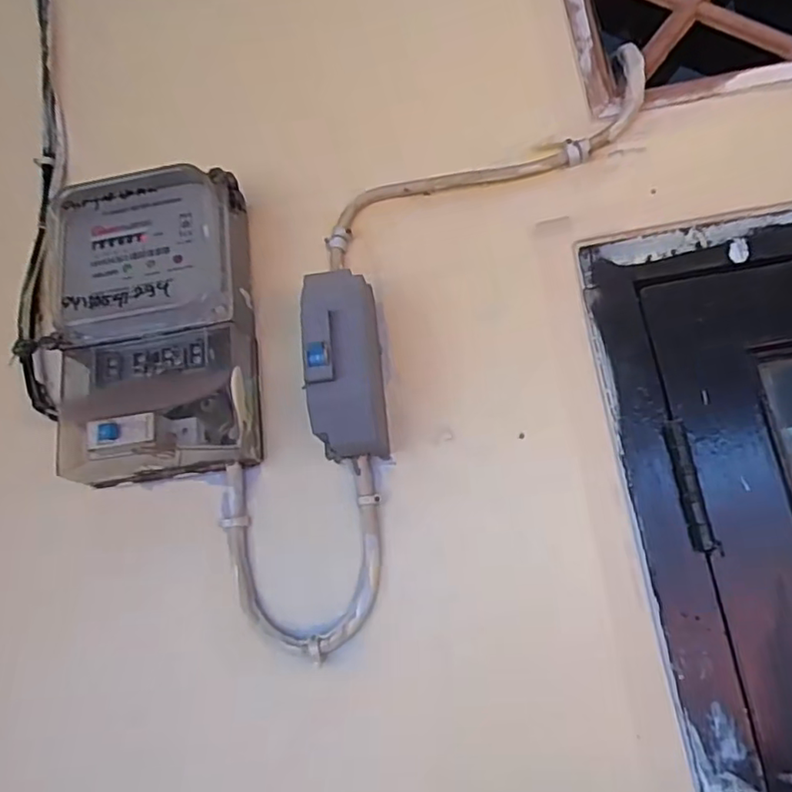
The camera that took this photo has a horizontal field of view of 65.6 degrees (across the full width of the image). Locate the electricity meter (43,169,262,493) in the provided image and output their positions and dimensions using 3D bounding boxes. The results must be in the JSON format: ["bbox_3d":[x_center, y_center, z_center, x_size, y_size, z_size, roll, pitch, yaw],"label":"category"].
[{"bbox_3d":[-0.173,-0.047,0.428,0.133,0.194,0.073,-9,-17,4],"label":"electricity meter"}]

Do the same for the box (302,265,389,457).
[{"bbox_3d":[-0.033,-0.022,0.404,0.045,0.118,0.074,-8,-17,0],"label":"box"}]

